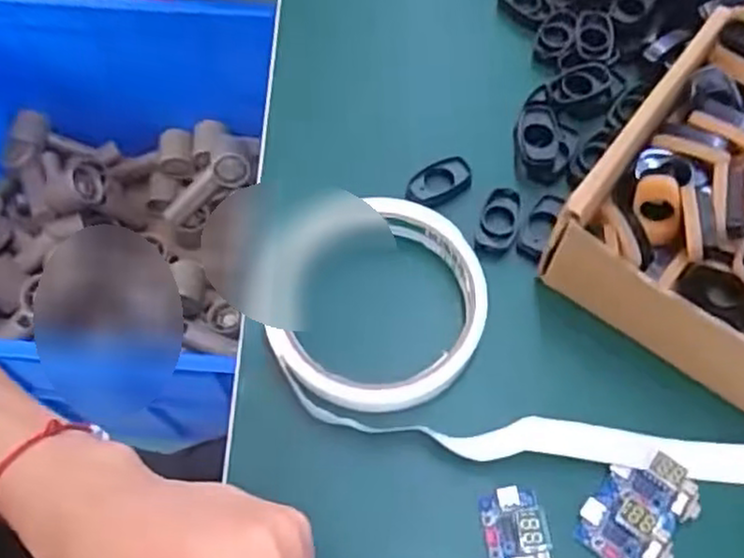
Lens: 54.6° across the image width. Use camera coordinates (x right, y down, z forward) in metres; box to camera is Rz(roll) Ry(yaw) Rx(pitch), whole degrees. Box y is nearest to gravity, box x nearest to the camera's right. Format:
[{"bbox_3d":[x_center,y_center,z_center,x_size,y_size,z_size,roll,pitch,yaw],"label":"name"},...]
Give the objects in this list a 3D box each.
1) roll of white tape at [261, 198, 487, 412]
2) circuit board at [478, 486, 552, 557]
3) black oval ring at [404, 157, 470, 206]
[{"bbox_3d":[0.001,0.007,0.303,0.090,0.017,0.092,-1,64,2],"label":"roll of white tape"},{"bbox_3d":[0.053,0.092,0.266,0.022,0.011,0.030,-8,64,-2],"label":"circuit board"},{"bbox_3d":[0.032,-0.045,0.337,0.031,0.008,0.019,-31,66,-13],"label":"black oval ring"}]

